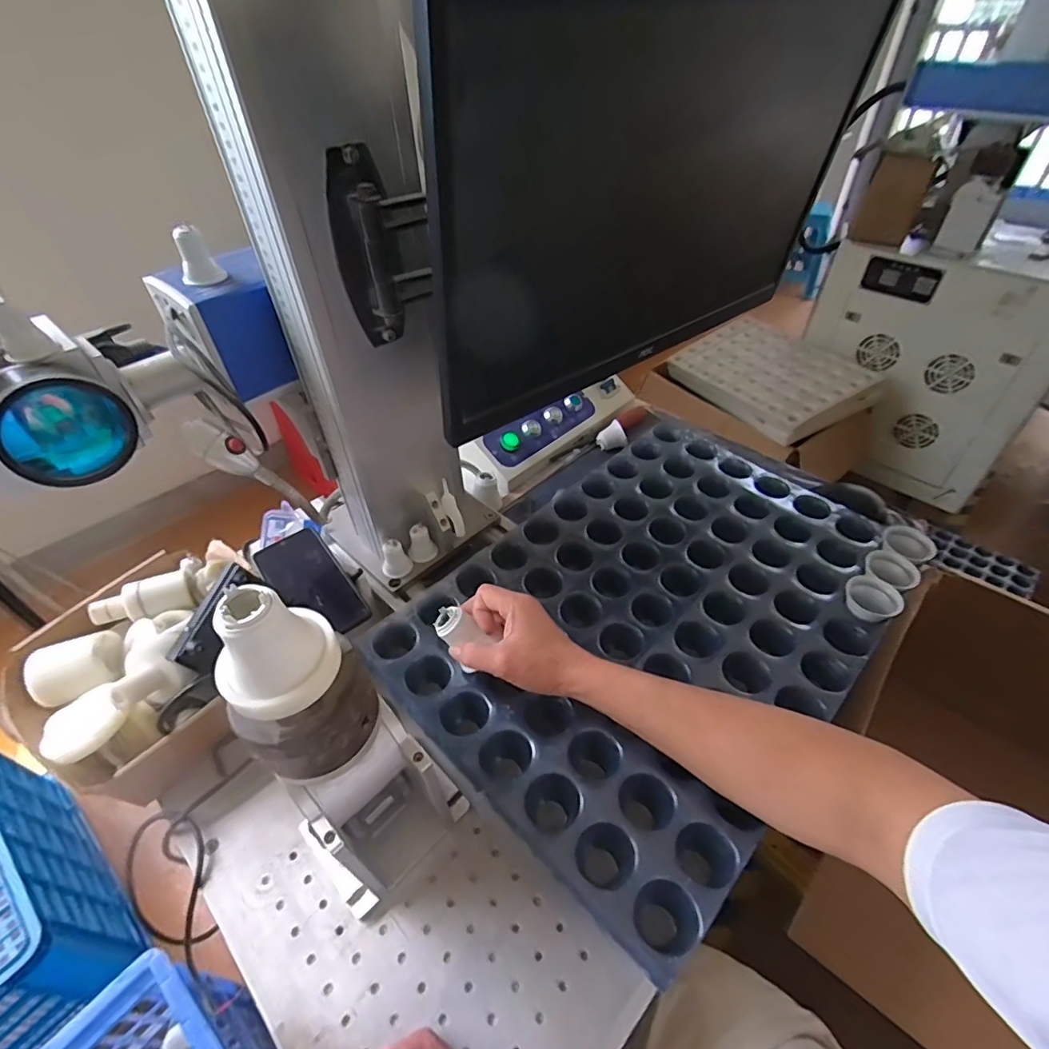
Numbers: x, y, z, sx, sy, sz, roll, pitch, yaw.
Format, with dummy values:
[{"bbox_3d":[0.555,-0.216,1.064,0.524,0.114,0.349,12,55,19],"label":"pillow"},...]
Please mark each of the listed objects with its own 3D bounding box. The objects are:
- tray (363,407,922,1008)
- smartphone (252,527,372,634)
[{"bbox_3d":[0.151,0.079,0.581,0.377,0.040,0.557,35,55,30],"label":"tray"},{"bbox_3d":[-0.232,0.066,0.581,0.070,0.013,0.160,-30,52,-26],"label":"smartphone"}]

